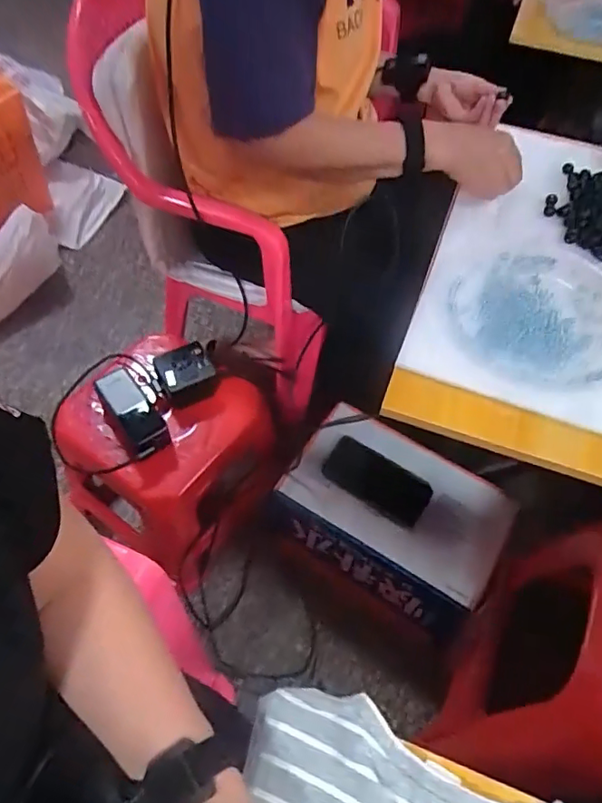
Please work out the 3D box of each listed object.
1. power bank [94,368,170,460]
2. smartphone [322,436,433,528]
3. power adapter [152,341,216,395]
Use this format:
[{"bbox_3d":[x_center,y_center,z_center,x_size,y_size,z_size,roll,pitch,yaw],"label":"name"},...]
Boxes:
[{"bbox_3d":[-0.235,0.015,0.776,0.049,0.021,0.133,-32,76,-20],"label":"power bank"},{"bbox_3d":[0.119,0.124,0.873,0.165,0.009,0.083,31,66,11],"label":"smartphone"},{"bbox_3d":[-0.172,-0.049,0.821,0.075,0.020,0.072,-21,53,-13],"label":"power adapter"}]

